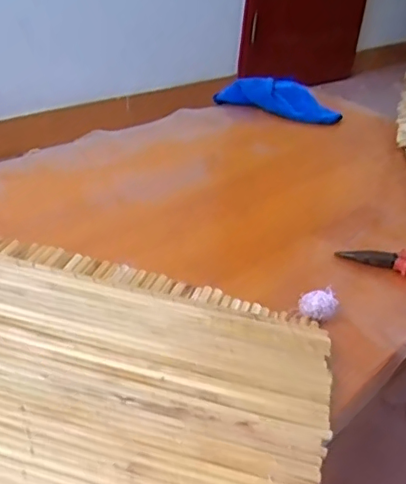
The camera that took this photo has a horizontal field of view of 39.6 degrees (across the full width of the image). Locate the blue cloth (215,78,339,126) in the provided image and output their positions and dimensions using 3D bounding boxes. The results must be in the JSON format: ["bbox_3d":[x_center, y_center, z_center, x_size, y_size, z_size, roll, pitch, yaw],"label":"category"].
[{"bbox_3d":[0.148,-0.285,1.114,0.246,0.056,0.077,19,35,19],"label":"blue cloth"}]

